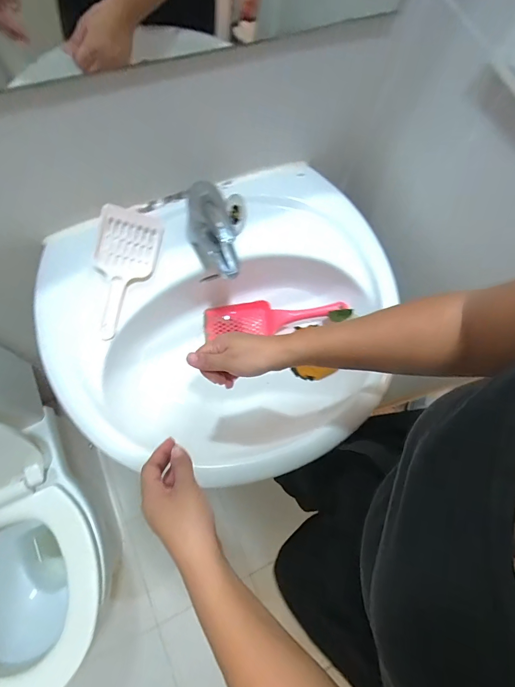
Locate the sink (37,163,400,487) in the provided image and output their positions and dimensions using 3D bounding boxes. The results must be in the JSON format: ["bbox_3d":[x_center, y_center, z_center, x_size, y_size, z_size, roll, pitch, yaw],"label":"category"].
[{"bbox_3d":[-0.028,-0.024,0.582,0.536,0.160,0.437,-24,78,-5],"label":"sink"}]

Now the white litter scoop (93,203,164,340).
[{"bbox_3d":[-0.204,-0.107,0.517,0.081,0.027,0.189,10,77,2],"label":"white litter scoop"}]

